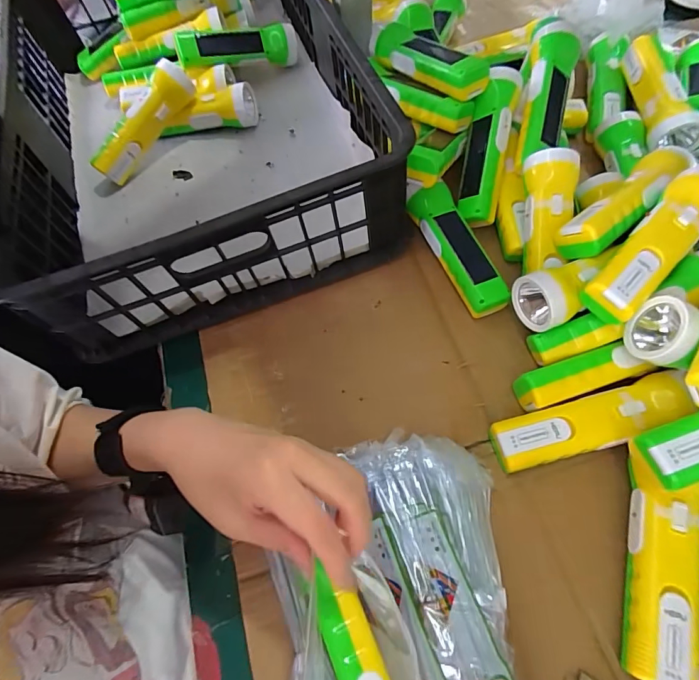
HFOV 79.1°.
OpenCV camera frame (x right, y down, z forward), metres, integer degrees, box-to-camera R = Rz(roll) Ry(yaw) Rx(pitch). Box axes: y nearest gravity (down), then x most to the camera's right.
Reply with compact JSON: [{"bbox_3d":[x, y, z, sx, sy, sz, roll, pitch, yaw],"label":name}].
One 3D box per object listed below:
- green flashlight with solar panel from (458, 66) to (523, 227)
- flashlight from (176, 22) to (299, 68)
[{"bbox_3d":[0.156,-0.214,0.479,0.049,0.046,0.168,11,88,9],"label":"green flashlight with solar panel"},{"bbox_3d":[-0.163,-0.433,0.620,0.176,0.050,0.047,-17,61,-19],"label":"flashlight"}]

